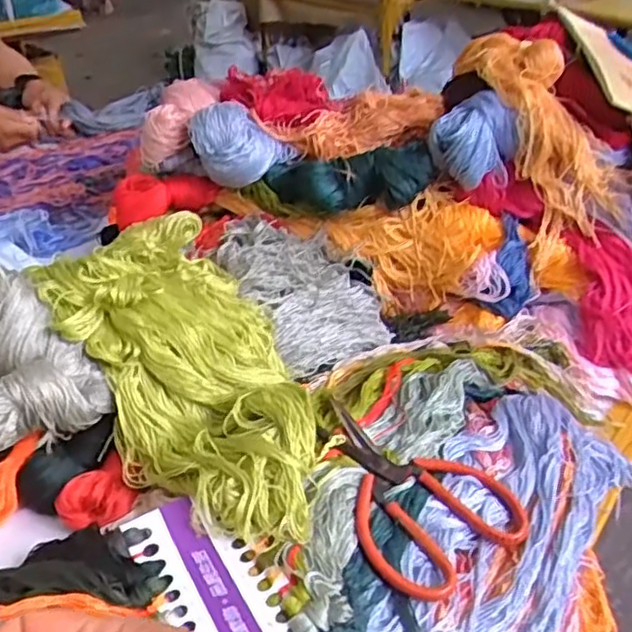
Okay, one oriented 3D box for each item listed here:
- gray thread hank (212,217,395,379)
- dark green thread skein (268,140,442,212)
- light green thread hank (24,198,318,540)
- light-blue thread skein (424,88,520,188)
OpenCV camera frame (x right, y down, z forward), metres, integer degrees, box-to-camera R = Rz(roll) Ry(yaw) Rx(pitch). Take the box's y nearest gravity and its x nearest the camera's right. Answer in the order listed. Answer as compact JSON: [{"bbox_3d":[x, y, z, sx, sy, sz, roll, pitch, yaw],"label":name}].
[{"bbox_3d":[-0.025,-0.036,0.751,0.146,0.082,0.201,-24,41,-32],"label":"gray thread hank"},{"bbox_3d":[0.039,-0.161,0.800,0.201,0.068,0.075,3,34,3],"label":"dark green thread skein"},{"bbox_3d":[-0.117,0.041,0.600,0.176,0.078,0.377,-17,51,-25],"label":"light green thread hank"},{"bbox_3d":[0.180,-0.203,0.782,0.079,0.089,0.066,-12,36,-18],"label":"light-blue thread skein"}]

